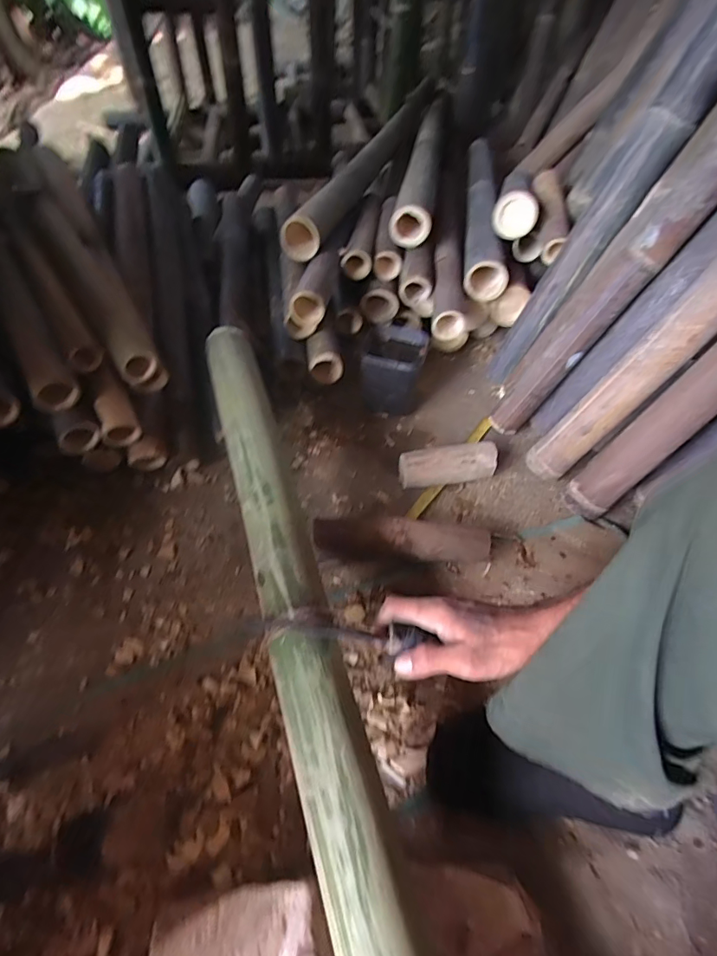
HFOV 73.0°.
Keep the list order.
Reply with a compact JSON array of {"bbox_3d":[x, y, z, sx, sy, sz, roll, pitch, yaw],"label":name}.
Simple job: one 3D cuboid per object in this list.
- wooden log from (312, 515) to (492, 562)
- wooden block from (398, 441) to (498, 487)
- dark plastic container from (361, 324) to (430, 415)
[{"bbox_3d":[0.062,0.090,0.699,0.251,0.062,0.051,4,49,1],"label":"wooden log"},{"bbox_3d":[0.146,-0.018,0.798,0.155,0.061,0.055,-6,50,-8],"label":"wooden block"},{"bbox_3d":[0.063,-0.193,0.899,0.106,0.131,0.119,14,50,9],"label":"dark plastic container"}]

